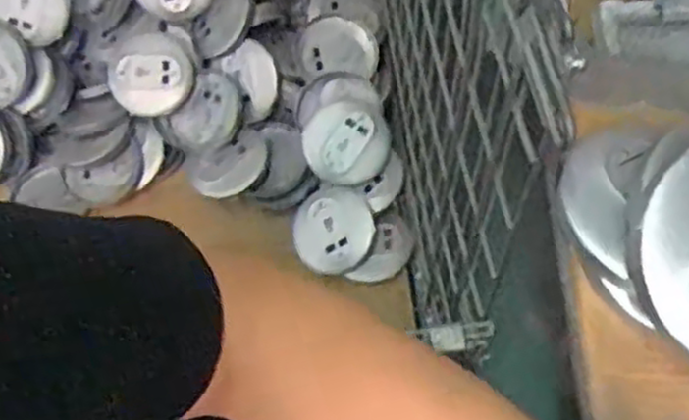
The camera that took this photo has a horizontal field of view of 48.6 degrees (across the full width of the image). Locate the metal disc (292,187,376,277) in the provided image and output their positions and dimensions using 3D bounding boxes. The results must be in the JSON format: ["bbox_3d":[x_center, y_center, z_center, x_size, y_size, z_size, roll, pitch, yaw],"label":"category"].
[{"bbox_3d":[-0.016,0.033,1.167,0.122,0.011,0.125,1,98,6],"label":"metal disc"}]

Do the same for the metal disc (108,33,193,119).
[{"bbox_3d":[-0.307,-0.210,1.208,0.125,0.122,0.024,-20,19,5],"label":"metal disc"}]

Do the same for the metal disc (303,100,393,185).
[{"bbox_3d":[0.005,-0.103,1.184,0.130,0.014,0.124,2,106,7],"label":"metal disc"}]

